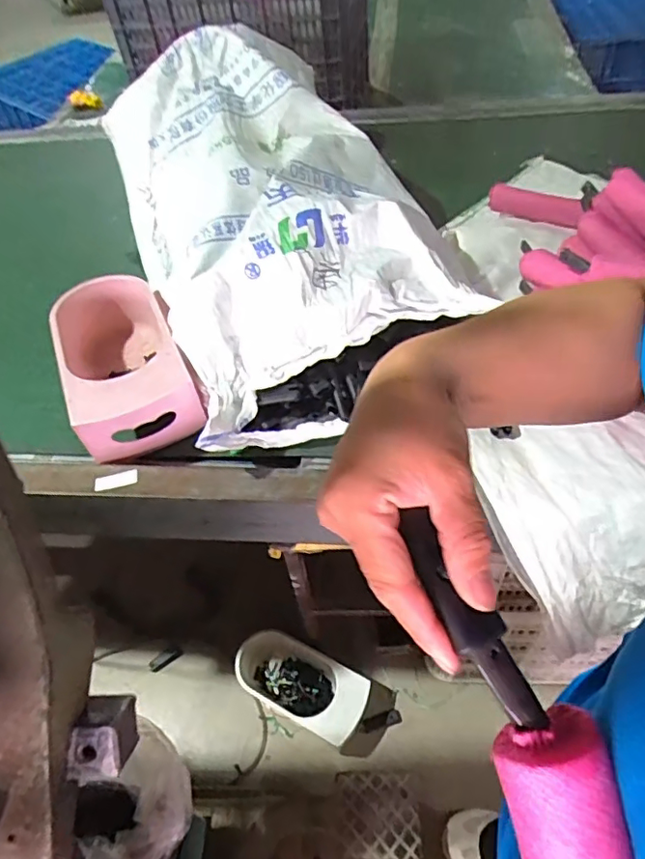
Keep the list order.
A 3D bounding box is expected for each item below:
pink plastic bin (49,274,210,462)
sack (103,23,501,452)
[{"bbox_3d":[-0.277,-0.099,0.793,0.152,0.113,0.301,-23,52,-12],"label":"pink plastic bin"},{"bbox_3d":[-0.064,-0.341,0.871,0.437,0.226,0.734,-19,51,-10],"label":"sack"}]

